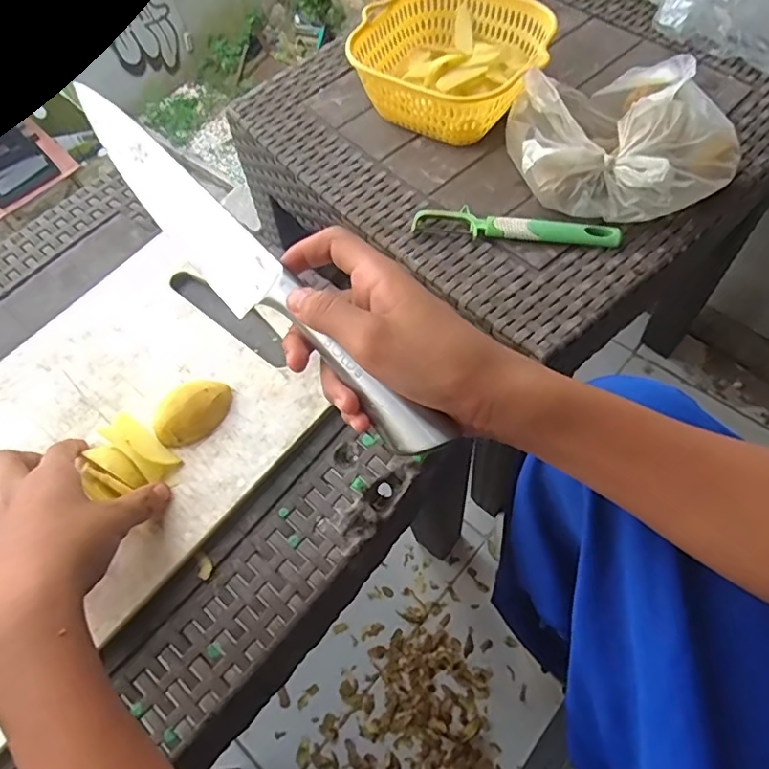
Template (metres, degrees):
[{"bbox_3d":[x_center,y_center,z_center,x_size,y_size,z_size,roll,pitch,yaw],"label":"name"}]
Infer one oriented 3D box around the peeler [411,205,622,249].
[{"bbox_3d":[0.111,-0.134,0.487,0.170,0.015,0.023,9,62,9],"label":"peeler"}]

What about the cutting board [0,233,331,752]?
[{"bbox_3d":[-0.216,0.047,0.413,0.235,0.015,0.326,34,68,20],"label":"cutting board"}]

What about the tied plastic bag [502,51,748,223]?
[{"bbox_3d":[0.199,-0.212,0.483,0.167,0.087,0.153,-4,61,1],"label":"tied plastic bag"}]

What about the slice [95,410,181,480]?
[{"bbox_3d":[-0.171,0.042,0.396,0.060,0.007,0.027,38,34,16],"label":"slice"}]

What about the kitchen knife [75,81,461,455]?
[{"bbox_3d":[-0.083,-0.068,0.331,0.031,0.028,0.306,-41,76,-18],"label":"kitchen knife"}]

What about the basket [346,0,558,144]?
[{"bbox_3d":[0.062,-0.306,0.555,0.171,0.073,0.171,17,63,13],"label":"basket"}]

